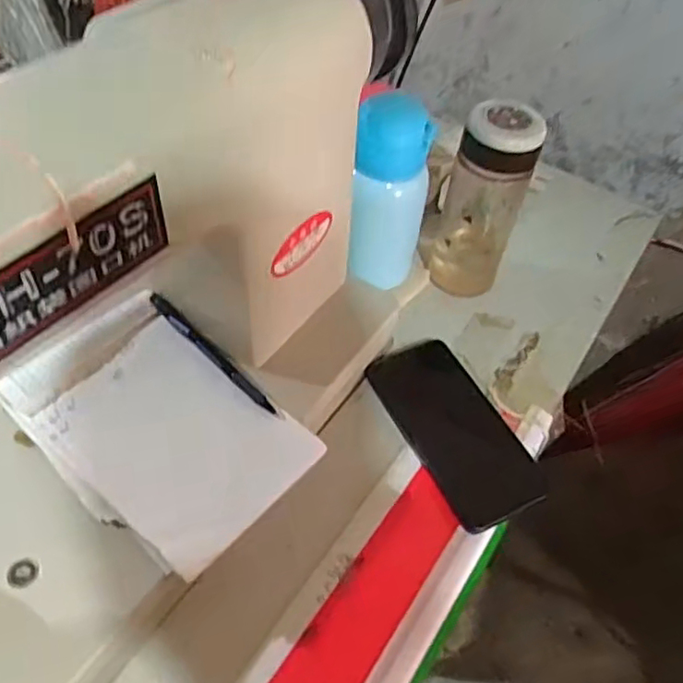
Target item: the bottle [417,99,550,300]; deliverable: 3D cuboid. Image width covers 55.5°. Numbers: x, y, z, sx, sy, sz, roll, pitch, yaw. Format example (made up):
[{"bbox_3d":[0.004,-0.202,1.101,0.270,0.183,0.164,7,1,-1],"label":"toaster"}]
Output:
[{"bbox_3d":[0.126,-0.127,0.601,0.078,0.188,0.063,19,53,10],"label":"bottle"}]

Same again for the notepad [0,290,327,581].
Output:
[{"bbox_3d":[-0.128,0.055,0.456,0.195,0.027,0.130,35,55,22],"label":"notepad"}]

